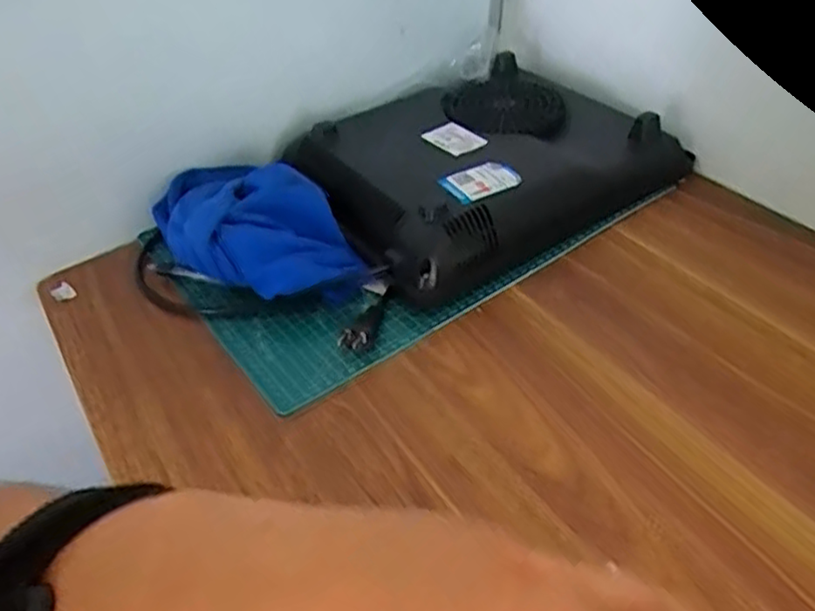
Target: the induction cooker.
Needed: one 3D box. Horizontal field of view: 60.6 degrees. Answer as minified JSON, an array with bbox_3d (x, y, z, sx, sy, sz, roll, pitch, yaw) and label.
[{"bbox_3d":[0.070,-0.145,0.695,0.329,0.064,0.261,-26,46,-24],"label":"induction cooker"}]

